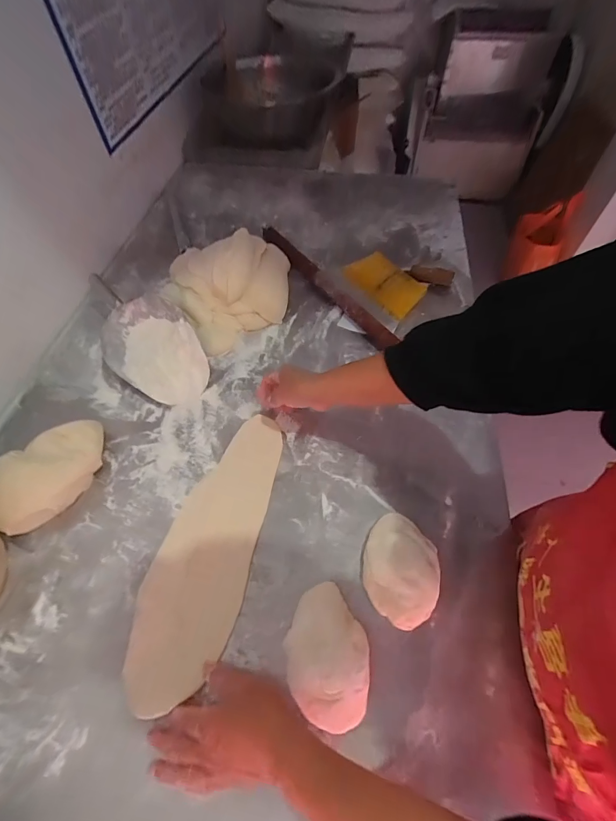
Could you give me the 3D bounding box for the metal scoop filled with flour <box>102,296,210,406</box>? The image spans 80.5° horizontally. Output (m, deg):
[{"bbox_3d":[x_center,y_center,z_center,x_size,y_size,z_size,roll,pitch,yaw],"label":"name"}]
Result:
[{"bbox_3d":[-0.263,-0.102,0.623,0.152,0.068,0.200,-22,59,-13],"label":"metal scoop filled with flour"}]

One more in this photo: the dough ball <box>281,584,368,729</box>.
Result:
[{"bbox_3d":[0.021,0.265,0.401,0.086,0.036,0.129,-8,57,-5],"label":"dough ball"}]

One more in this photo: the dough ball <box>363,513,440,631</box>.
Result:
[{"bbox_3d":[0.114,0.191,0.447,0.085,0.038,0.123,12,58,8],"label":"dough ball"}]

